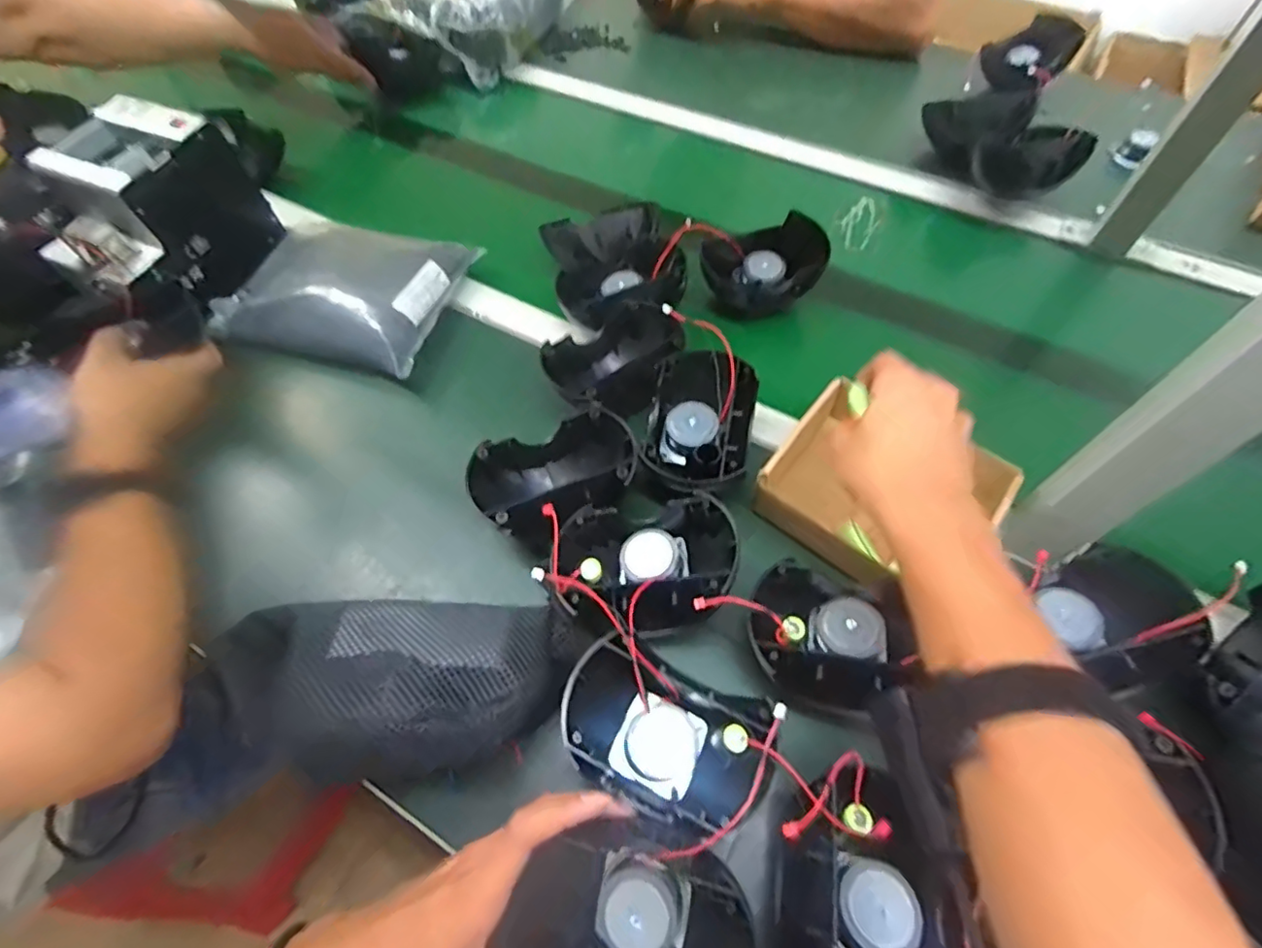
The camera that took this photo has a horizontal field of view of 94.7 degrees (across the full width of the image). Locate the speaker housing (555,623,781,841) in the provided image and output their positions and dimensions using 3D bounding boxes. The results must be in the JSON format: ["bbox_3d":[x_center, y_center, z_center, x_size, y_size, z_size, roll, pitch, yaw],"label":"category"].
[{"bbox_3d":[0.023,0.171,0.373,0.130,0.058,0.085,20,60,12],"label":"speaker housing"}]

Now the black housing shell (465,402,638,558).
[{"bbox_3d":[-0.063,0.006,0.483,0.131,0.066,0.093,-21,61,-12],"label":"black housing shell"}]

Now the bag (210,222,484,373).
[{"bbox_3d":[-0.309,-0.204,0.624,0.234,0.056,0.181,16,60,10],"label":"bag"}]

